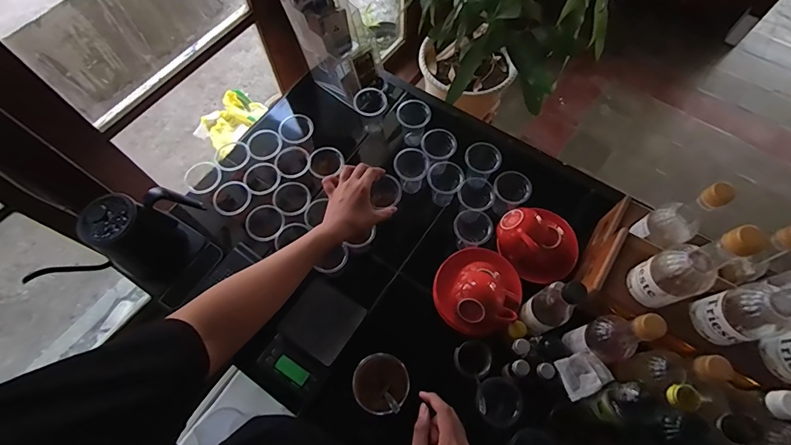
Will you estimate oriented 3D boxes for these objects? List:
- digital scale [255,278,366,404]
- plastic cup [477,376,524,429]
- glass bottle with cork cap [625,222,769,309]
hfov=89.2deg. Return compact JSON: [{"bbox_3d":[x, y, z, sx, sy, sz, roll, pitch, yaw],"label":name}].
[{"bbox_3d":[-0.160,0.218,0.759,0.129,0.041,0.201,32,70,14],"label":"digital scale"},{"bbox_3d":[0.172,0.302,0.685,0.064,0.098,0.073,-27,68,-11],"label":"plastic cup"},{"bbox_3d":[0.377,0.057,0.513,0.058,0.203,0.062,-21,67,-9],"label":"glass bottle with cork cap"}]

